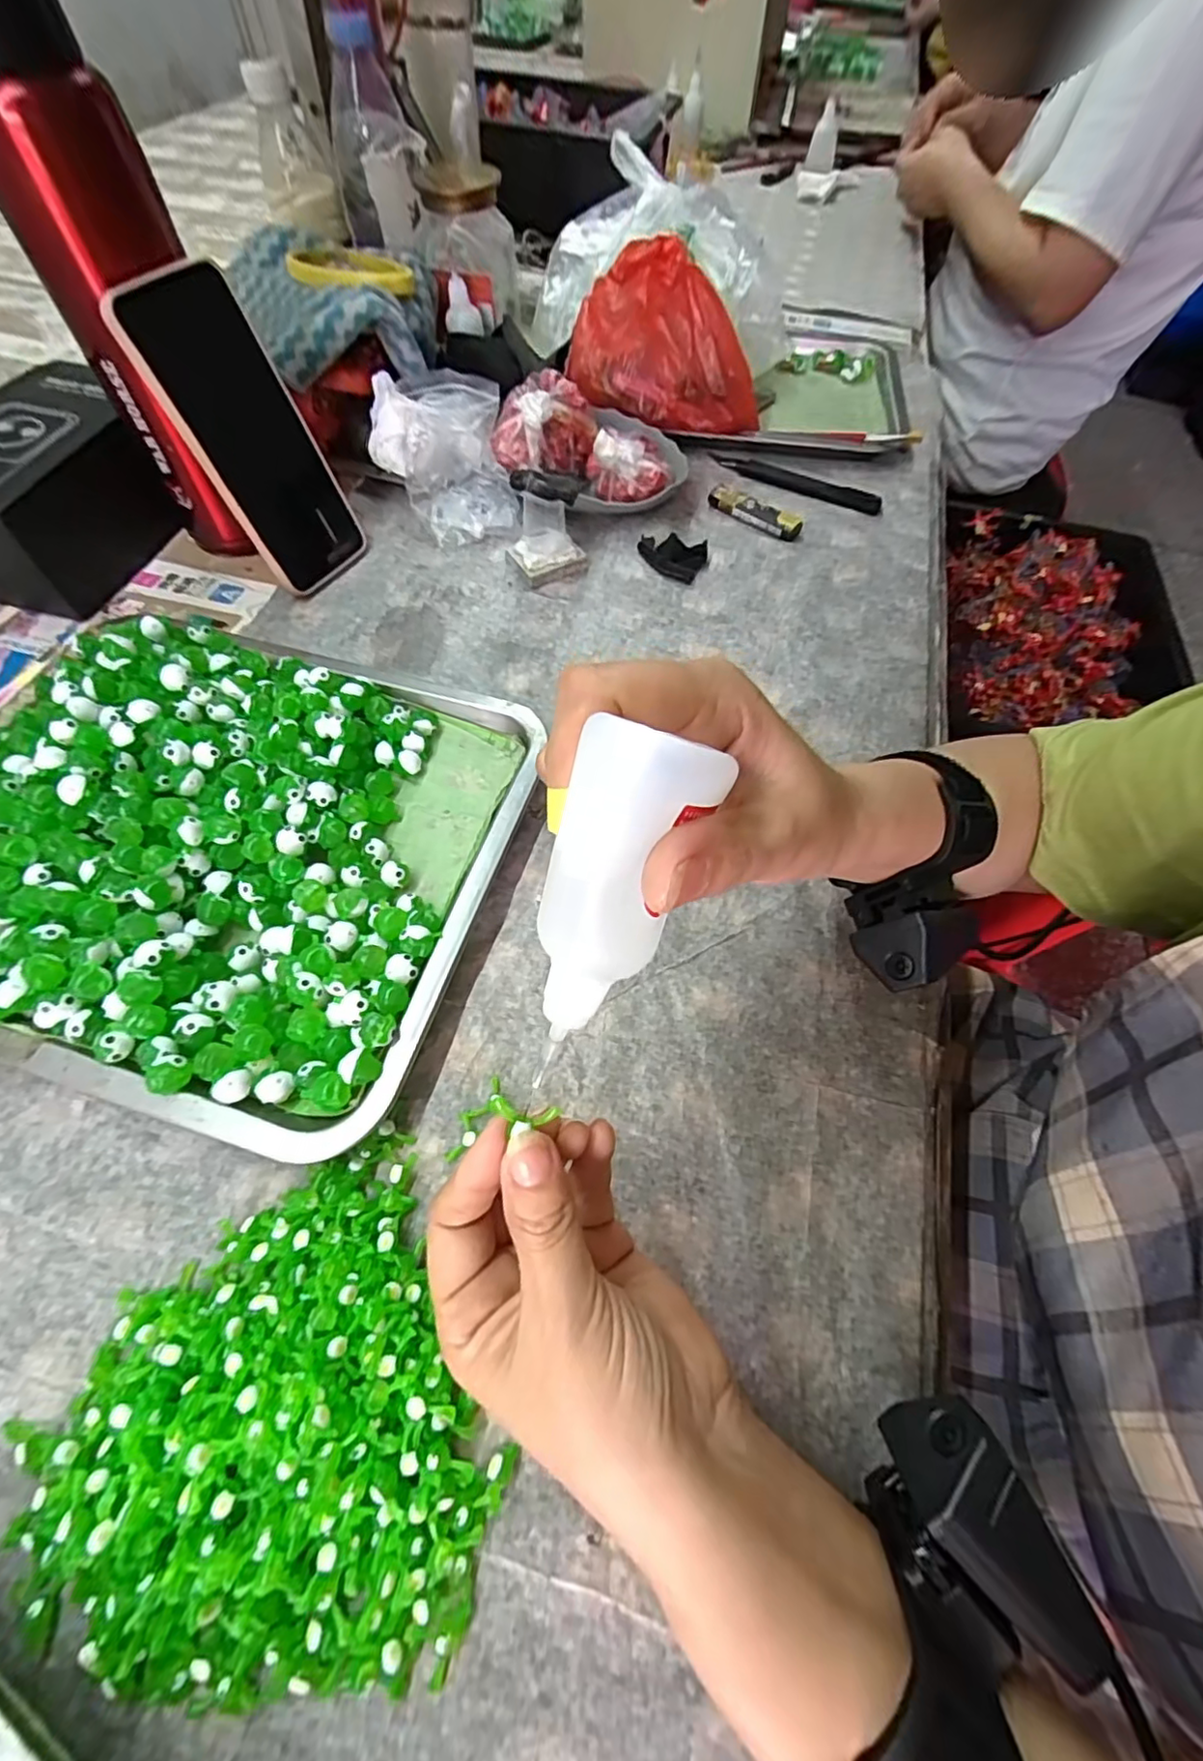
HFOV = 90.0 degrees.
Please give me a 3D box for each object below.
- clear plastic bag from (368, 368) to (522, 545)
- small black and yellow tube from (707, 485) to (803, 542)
[{"bbox_3d":[-0.123,-0.328,0.466,0.100,0.070,0.112,-11,62,-7],"label":"clear plastic bag"},{"bbox_3d":[0.122,-0.298,0.486,0.081,0.013,0.021,33,65,15],"label":"small black and yellow tube"}]

